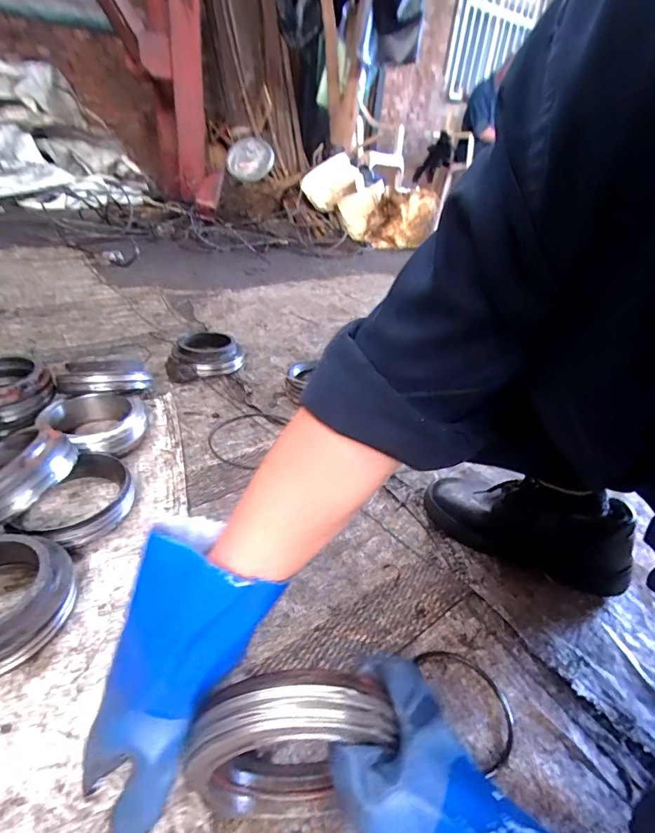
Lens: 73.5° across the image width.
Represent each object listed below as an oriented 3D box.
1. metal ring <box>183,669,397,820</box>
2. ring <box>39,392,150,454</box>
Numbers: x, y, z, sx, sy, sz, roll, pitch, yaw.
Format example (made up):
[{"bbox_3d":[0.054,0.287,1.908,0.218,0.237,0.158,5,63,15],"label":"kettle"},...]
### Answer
[{"bbox_3d":[-0.028,0.240,0.316,0.129,0.142,0.039,2,32,-4],"label":"metal ring"},{"bbox_3d":[-0.376,0.010,0.727,0.152,0.054,0.130,25,38,29],"label":"ring"}]

